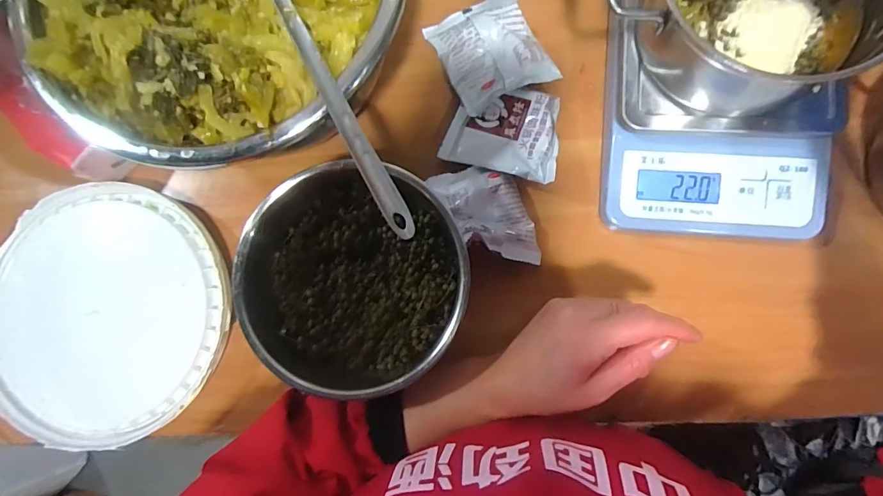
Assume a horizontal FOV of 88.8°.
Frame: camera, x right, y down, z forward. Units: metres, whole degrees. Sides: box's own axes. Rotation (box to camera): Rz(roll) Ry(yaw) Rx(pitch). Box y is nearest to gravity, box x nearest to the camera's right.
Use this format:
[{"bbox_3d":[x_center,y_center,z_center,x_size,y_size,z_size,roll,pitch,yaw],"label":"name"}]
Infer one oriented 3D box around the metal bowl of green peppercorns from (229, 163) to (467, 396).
[{"bbox_3d":[-0.059,0.023,0.332,0.150,0.082,0.158,-1,84,5],"label":"metal bowl of green peppercorns"}]

